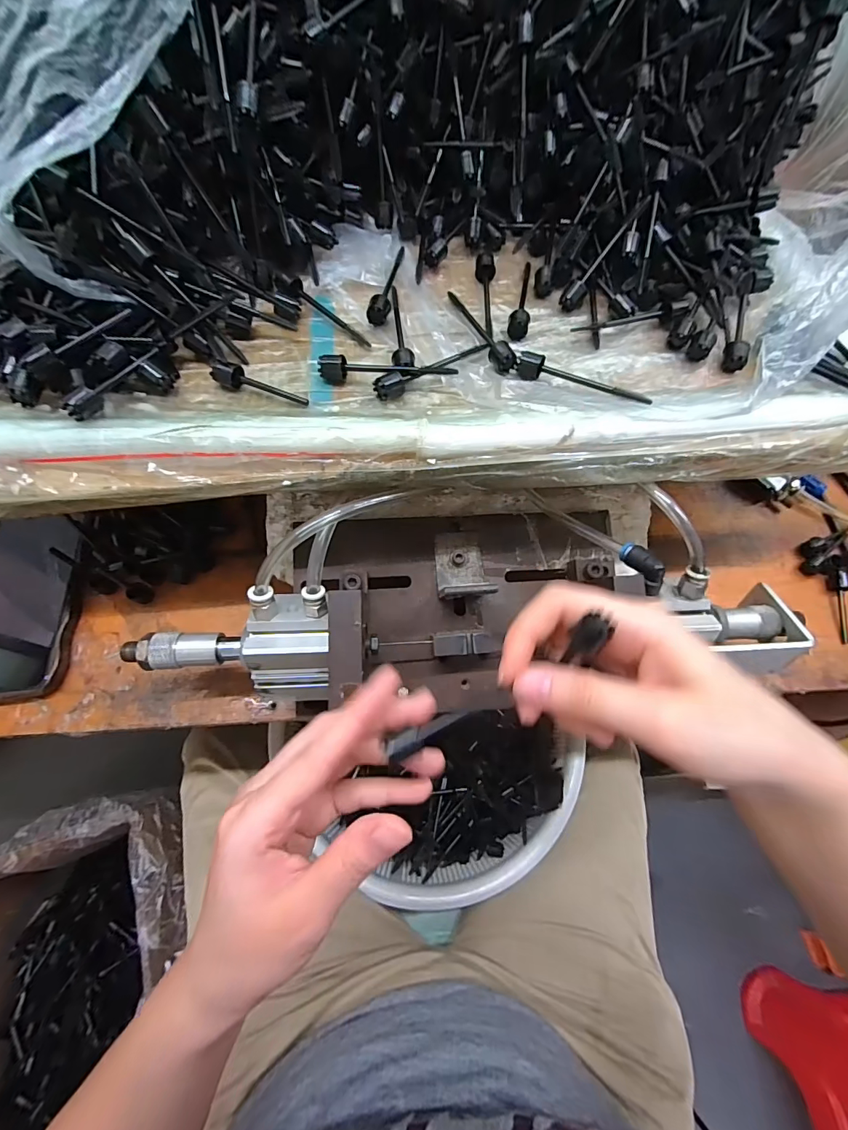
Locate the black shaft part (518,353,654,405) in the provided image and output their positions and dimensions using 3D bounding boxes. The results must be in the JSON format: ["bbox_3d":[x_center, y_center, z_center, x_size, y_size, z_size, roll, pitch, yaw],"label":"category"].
[{"bbox_3d":[0.100,-0.116,0.276,0.085,0.016,0.011,29,67,10],"label":"black shaft part"}]

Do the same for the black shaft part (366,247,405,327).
[{"bbox_3d":[-0.027,-0.208,0.314,0.014,0.011,0.083,8,65,1],"label":"black shaft part"}]

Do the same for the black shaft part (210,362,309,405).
[{"bbox_3d":[-0.102,-0.113,0.268,0.061,0.015,0.014,22,66,7],"label":"black shaft part"}]

